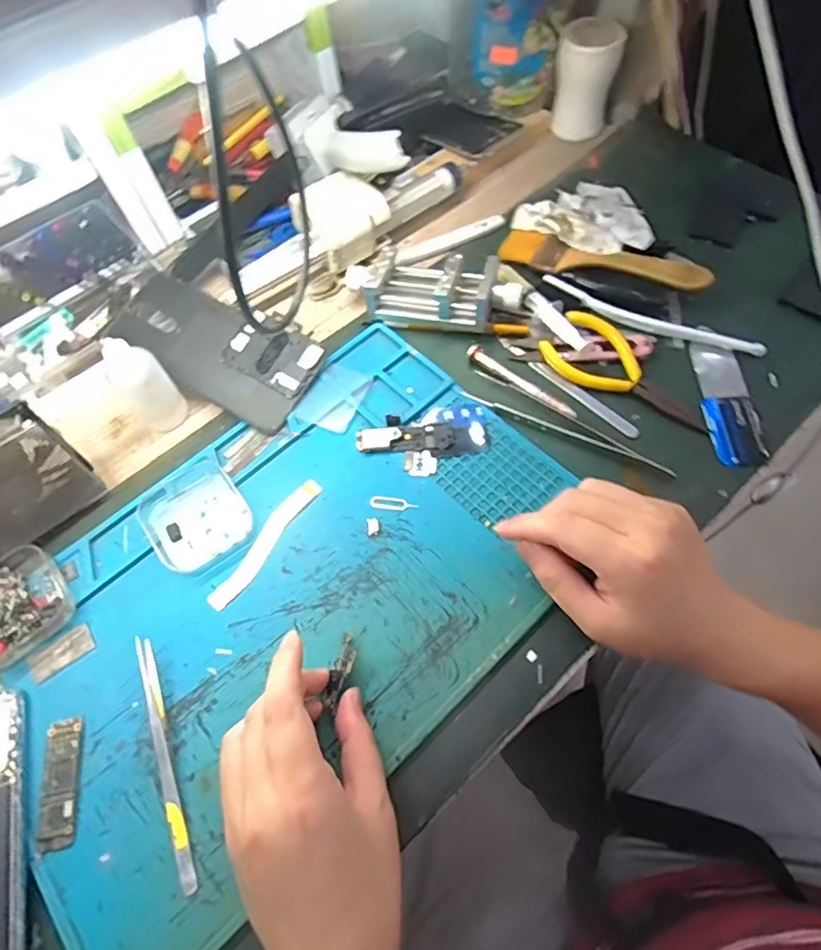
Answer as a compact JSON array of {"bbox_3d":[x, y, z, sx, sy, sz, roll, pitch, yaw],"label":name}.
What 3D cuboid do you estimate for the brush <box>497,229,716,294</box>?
[{"bbox_3d":[0.156,-0.179,0.452,0.165,0.027,0.045,20,66,13],"label":"brush"}]

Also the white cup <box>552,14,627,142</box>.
[{"bbox_3d":[0.165,-0.378,0.525,0.054,0.080,0.050,9,64,8],"label":"white cup"}]

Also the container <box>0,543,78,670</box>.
[{"bbox_3d":[-0.254,0.082,0.350,0.063,0.022,0.065,-37,67,-14],"label":"container"}]

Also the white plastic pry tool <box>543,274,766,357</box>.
[{"bbox_3d":[0.183,-0.123,0.429,0.170,0.007,0.017,26,68,16],"label":"white plastic pry tool"}]

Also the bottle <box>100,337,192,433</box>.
[{"bbox_3d":[-0.189,-0.065,0.395,0.033,0.073,0.025,-37,67,-15],"label":"bottle"}]

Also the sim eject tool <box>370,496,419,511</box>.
[{"bbox_3d":[-0.011,0.019,0.373,0.033,0.004,0.009,7,64,7],"label":"sim eject tool"}]

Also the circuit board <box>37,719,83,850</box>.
[{"bbox_3d":[-0.196,0.171,0.308,0.018,0.004,0.064,-13,63,-3],"label":"circuit board"}]

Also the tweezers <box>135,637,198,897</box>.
[{"bbox_3d":[-0.138,0.155,0.306,0.008,0.013,0.133,-22,64,-7],"label":"tweezers"}]

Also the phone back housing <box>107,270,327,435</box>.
[{"bbox_3d":[-0.149,-0.099,0.427,0.151,0.009,0.077,30,79,5],"label":"phone back housing"}]

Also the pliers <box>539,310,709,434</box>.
[{"bbox_3d":[0.157,-0.074,0.402,0.051,0.019,0.127,-41,68,-16],"label":"pliers"}]

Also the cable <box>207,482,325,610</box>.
[{"bbox_3d":[-0.097,0.044,0.369,0.019,0.004,0.102,29,68,17],"label":"cable"}]

